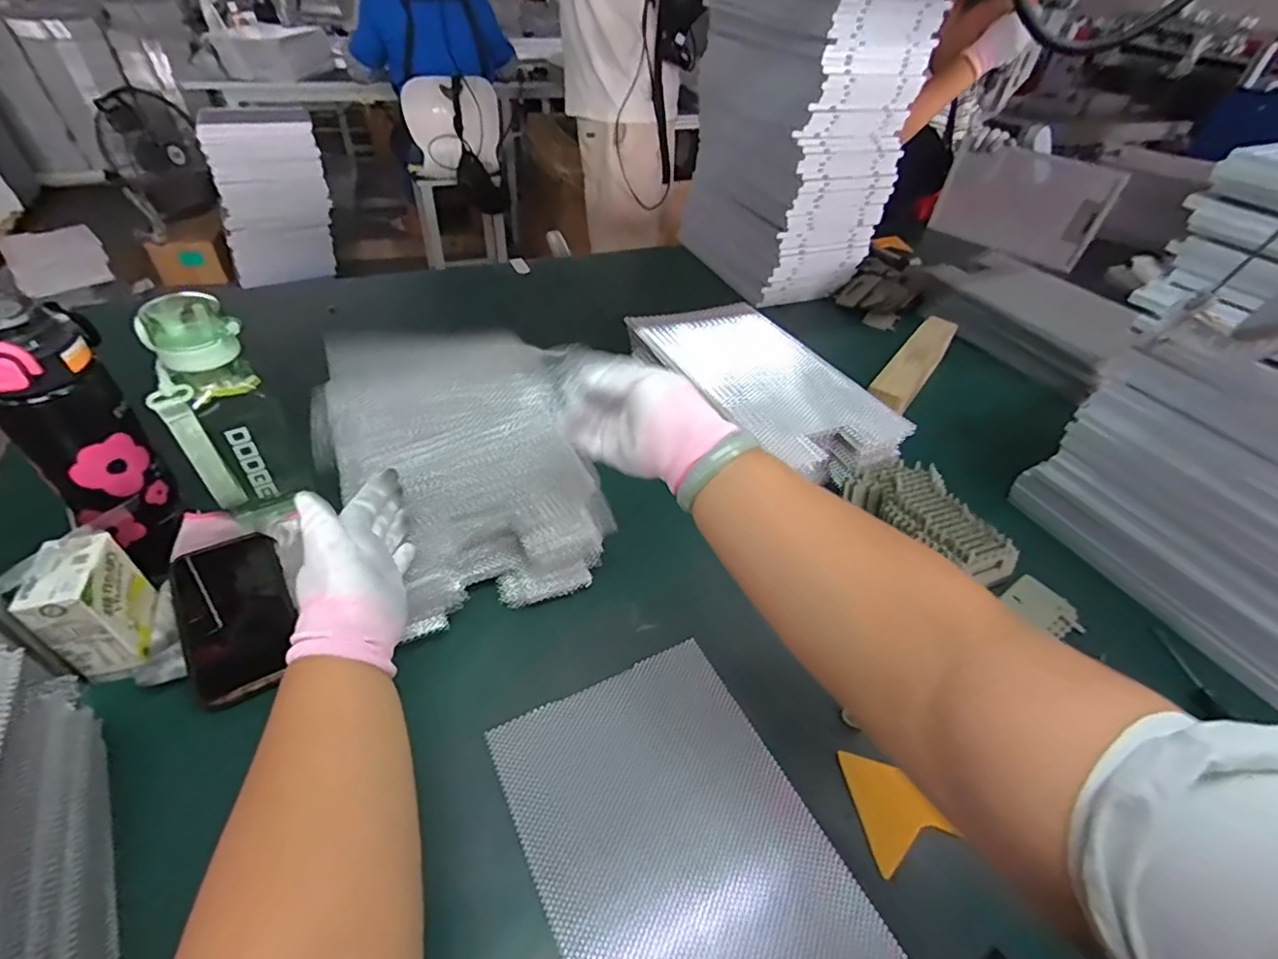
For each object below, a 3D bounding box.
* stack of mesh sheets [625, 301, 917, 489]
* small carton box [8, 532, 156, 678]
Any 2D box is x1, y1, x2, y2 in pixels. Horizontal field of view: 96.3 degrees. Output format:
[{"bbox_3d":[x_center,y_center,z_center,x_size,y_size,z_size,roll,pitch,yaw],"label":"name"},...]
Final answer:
[{"bbox_3d":[0.148,-0.118,0.734,0.216,0.057,0.339,-16,48,-23],"label":"stack of mesh sheets"},{"bbox_3d":[-0.426,0.097,0.447,0.048,0.090,0.073,-9,45,-16],"label":"small carton box"}]

